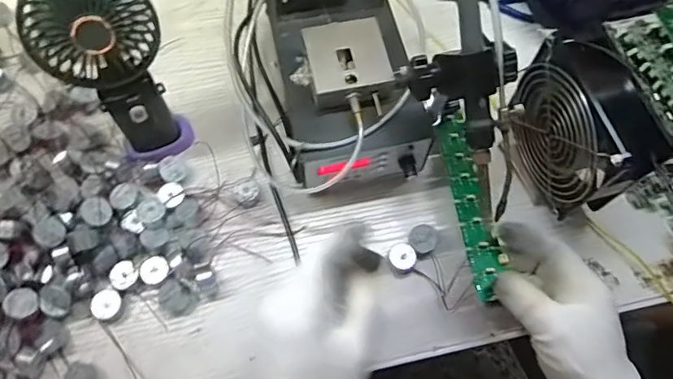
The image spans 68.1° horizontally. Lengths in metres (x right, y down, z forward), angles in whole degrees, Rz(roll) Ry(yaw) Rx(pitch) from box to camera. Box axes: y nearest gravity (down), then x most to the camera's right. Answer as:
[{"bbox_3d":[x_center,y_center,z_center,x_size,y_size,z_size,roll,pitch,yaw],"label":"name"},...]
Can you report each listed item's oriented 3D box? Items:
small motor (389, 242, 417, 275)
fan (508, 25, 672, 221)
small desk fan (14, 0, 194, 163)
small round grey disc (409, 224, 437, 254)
[{"bbox_3d":[0.057,0.059,0.429,0.023,0.011,0.024,0,67,-1],"label":"small motor"},{"bbox_3d":[0.193,-0.048,0.405,0.046,0.120,0.121,-15,68,-7],"label":"fan"},{"bbox_3d":[-0.169,-0.093,0.390,0.071,0.163,0.086,43,73,15],"label":"small desk fan"},{"bbox_3d":[0.075,0.042,0.431,0.023,0.009,0.026,18,68,6],"label":"small round grey disc"}]

